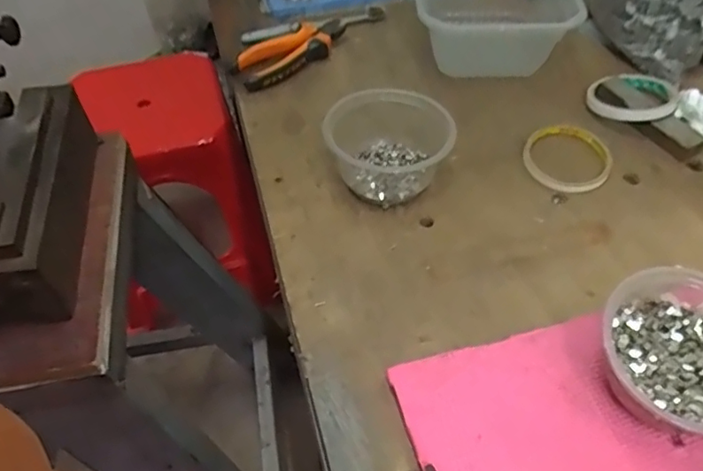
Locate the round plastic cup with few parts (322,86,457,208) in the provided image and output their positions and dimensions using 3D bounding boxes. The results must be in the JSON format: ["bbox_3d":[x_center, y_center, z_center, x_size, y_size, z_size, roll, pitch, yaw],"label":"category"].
[{"bbox_3d":[0.036,-0.089,0.548,0.107,0.070,0.098,-1,51,2],"label":"round plastic cup with few parts"}]

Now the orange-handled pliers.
[{"bbox_3d":[-0.064,-0.216,0.684,0.150,0.018,0.061,-34,57,-22],"label":"orange-handled pliers"}]

